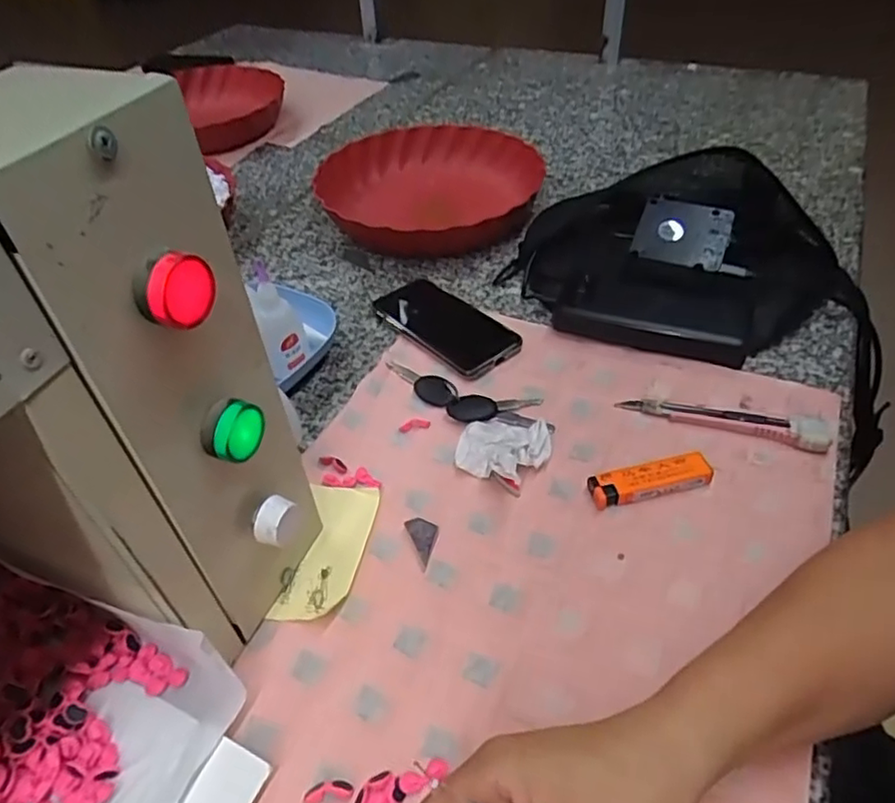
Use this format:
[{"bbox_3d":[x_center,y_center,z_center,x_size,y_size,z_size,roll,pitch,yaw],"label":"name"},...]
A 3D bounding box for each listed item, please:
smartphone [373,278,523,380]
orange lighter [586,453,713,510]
[{"bbox_3d":[-0.004,-0.071,0.569,0.070,0.013,0.147,-31,51,-26],"label":"smartphone"},{"bbox_3d":[0.136,0.053,0.431,0.080,0.015,0.021,-11,45,-7],"label":"orange lighter"}]

